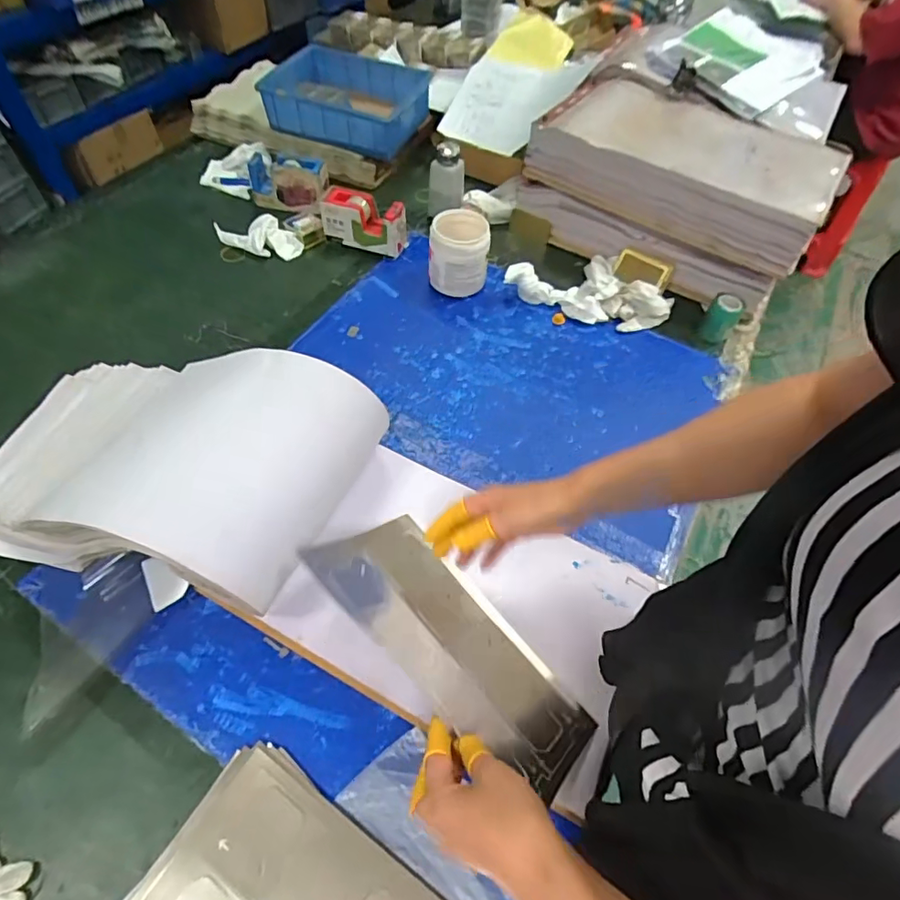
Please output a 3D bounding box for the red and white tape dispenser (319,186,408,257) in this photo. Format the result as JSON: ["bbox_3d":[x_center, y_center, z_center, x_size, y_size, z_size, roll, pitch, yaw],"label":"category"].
[{"bbox_3d":[-0.151,-0.397,0.905,0.146,0.089,0.046,12,57,3],"label":"red and white tape dispenser"}]

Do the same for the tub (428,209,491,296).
[{"bbox_3d":[0.013,-0.322,0.853,0.093,0.110,0.082,4,57,-2],"label":"tub"}]

